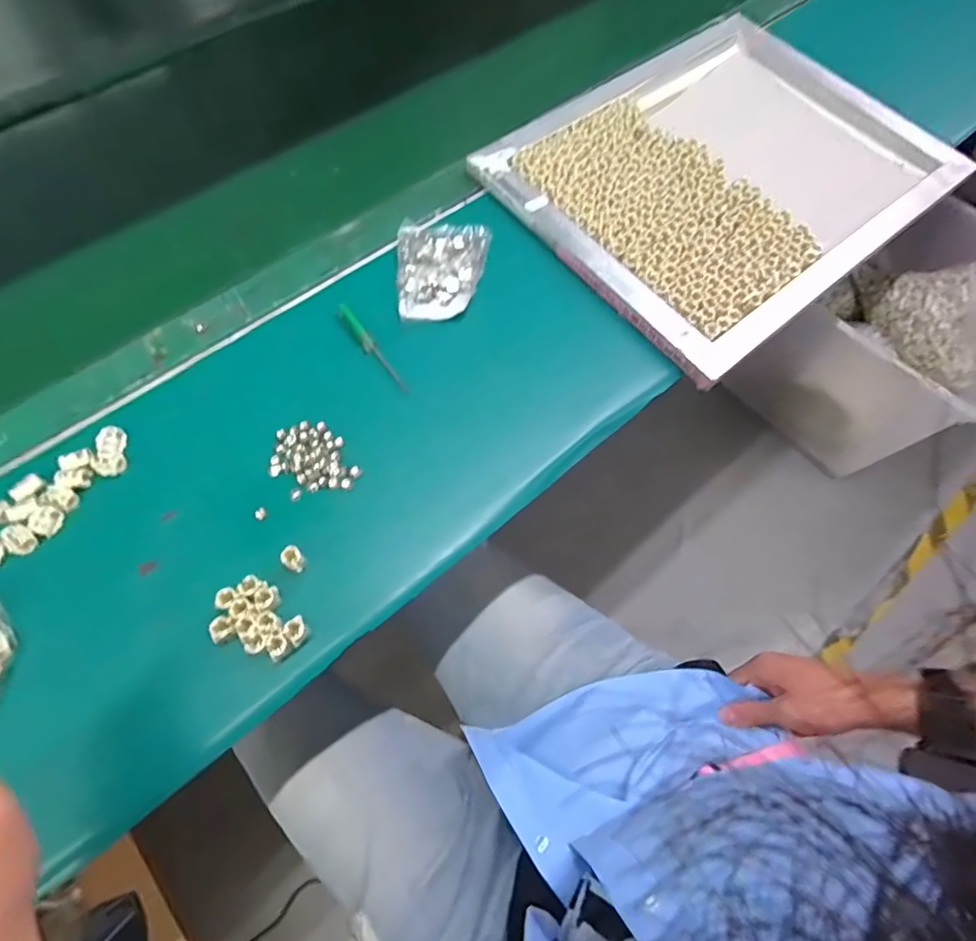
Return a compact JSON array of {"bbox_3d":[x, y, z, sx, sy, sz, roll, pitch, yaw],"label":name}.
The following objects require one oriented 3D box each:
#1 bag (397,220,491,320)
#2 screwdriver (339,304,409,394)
[{"bbox_3d":[-0.046,-0.210,0.553,0.093,0.017,0.119,-2,67,-2],"label":"bag"},{"bbox_3d":[-0.113,-0.120,0.517,0.012,0.014,0.116,-34,71,-15],"label":"screwdriver"}]

